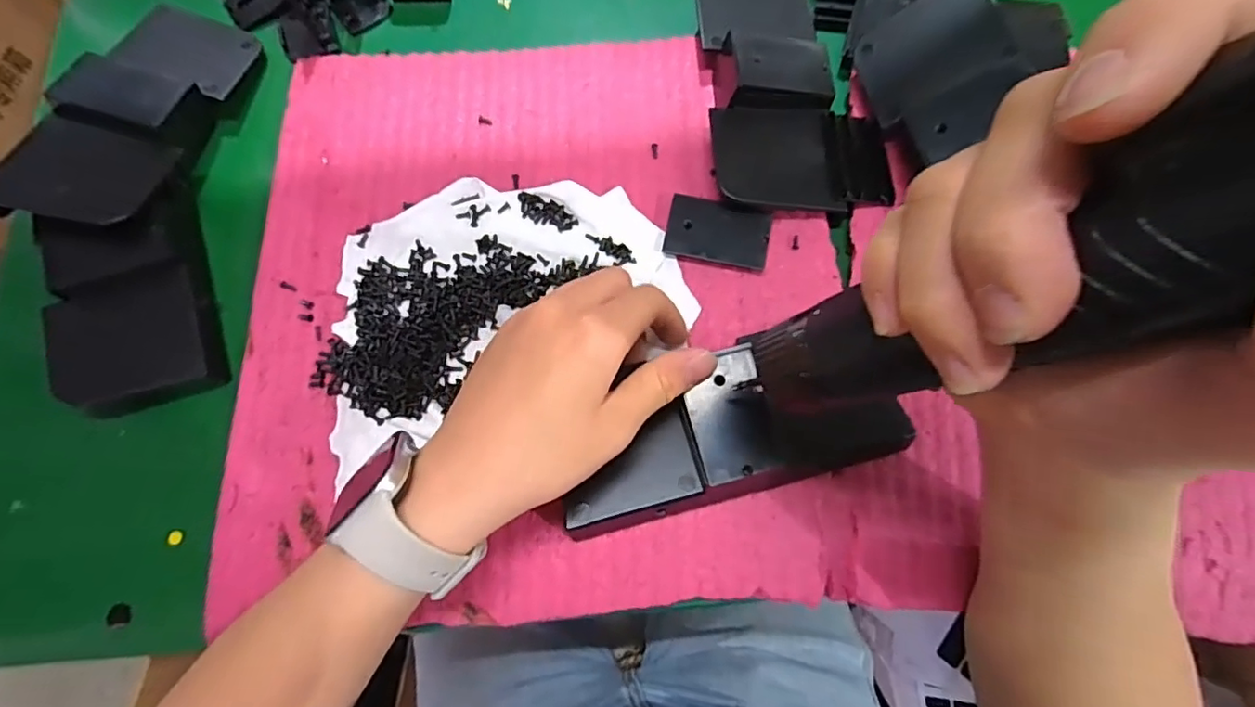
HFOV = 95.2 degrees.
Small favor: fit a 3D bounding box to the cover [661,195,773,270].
[{"bbox_3d":[0.050,-0.066,0.314,0.055,0.007,0.035,12,75,5],"label":"cover"}]

